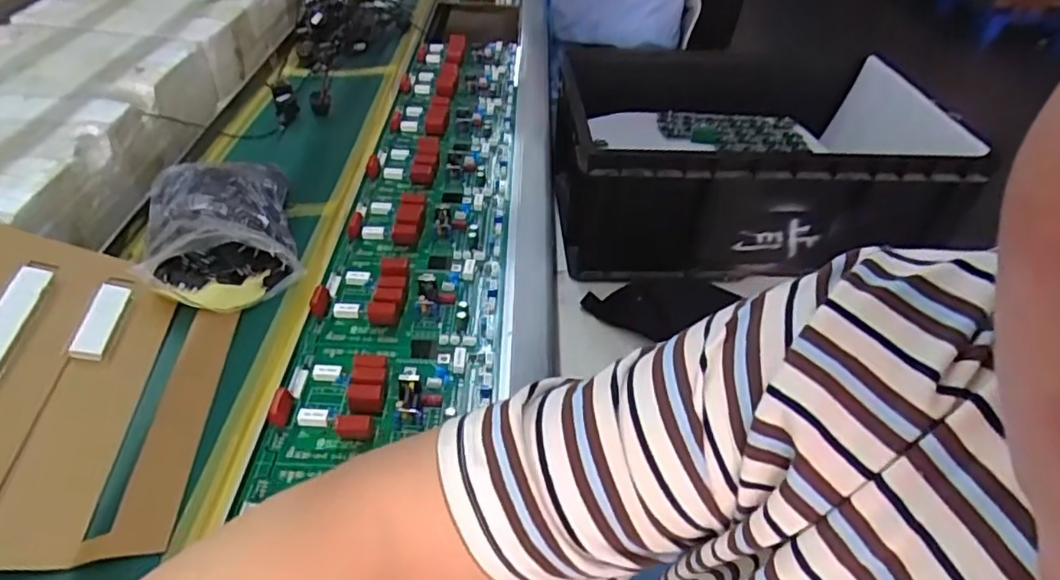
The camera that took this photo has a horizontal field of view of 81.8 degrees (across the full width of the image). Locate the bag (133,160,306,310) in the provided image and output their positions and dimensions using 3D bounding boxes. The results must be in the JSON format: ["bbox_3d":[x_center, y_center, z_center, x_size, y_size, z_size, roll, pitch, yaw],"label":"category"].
[{"bbox_3d":[-0.299,-0.060,0.592,0.129,0.065,0.192,-16,46,-17],"label":"bag"}]

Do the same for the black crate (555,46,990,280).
[{"bbox_3d":[0.355,-0.260,1.080,0.602,0.211,0.477,-1,43,-2],"label":"black crate"}]

